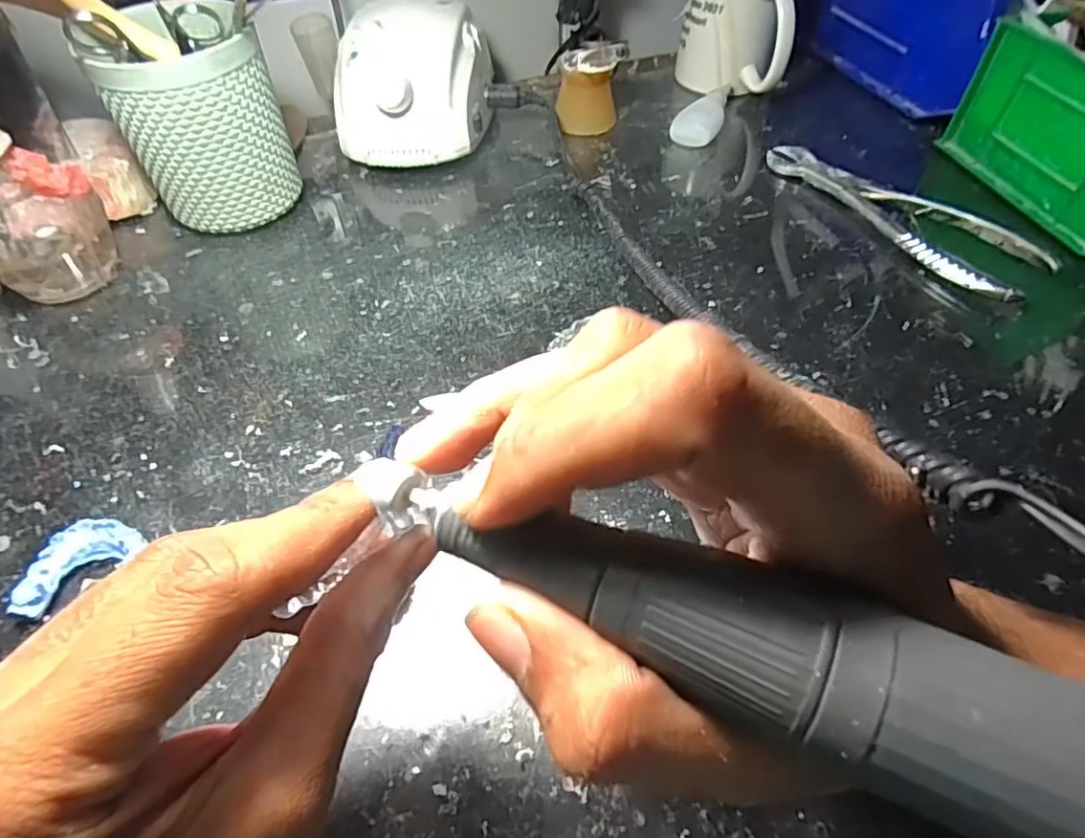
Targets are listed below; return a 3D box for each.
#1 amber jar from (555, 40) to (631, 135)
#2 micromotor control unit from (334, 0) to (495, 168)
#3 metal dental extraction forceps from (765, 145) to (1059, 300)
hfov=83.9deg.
[{"bbox_3d":[0.038,-0.260,0.474,0.049,0.055,0.047,0,52,1],"label":"amber jar"},{"bbox_3d":[-0.092,-0.251,0.455,0.096,0.082,0.122,9,53,8],"label":"micromotor control unit"},{"bbox_3d":[0.227,-0.140,0.398,0.040,0.023,0.195,-27,56,-18],"label":"metal dental extraction forceps"}]

